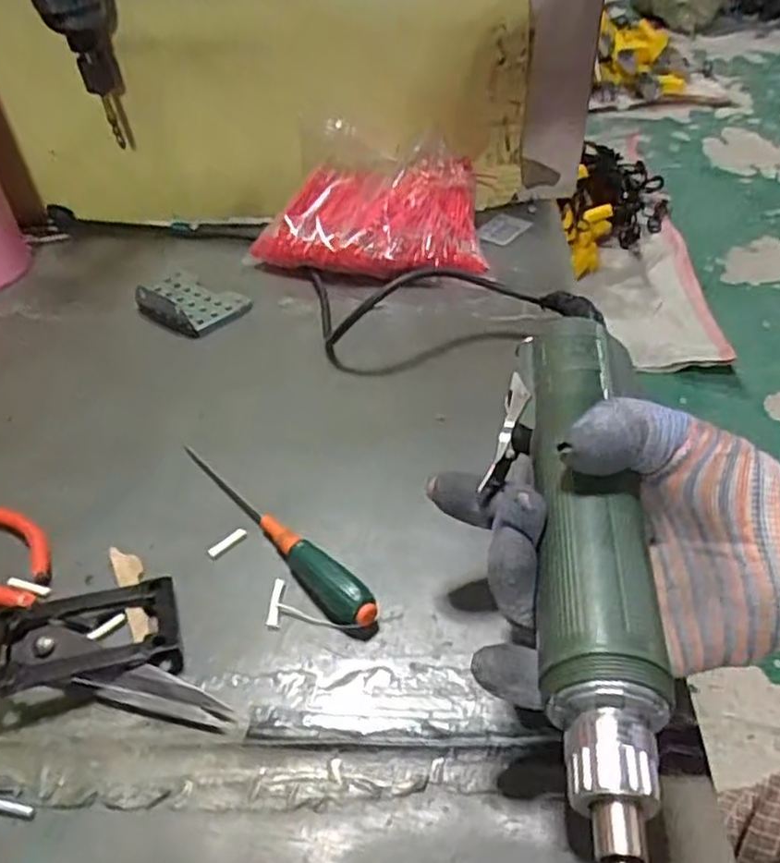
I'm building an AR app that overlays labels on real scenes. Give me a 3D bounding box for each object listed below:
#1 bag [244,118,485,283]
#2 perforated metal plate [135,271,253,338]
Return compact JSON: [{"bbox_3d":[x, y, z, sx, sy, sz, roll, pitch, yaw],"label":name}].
[{"bbox_3d":[-0.014,-0.158,0.512,0.159,0.064,0.094,3,45,5],"label":"bag"},{"bbox_3d":[-0.134,-0.090,0.483,0.072,0.016,0.048,26,51,26],"label":"perforated metal plate"}]

